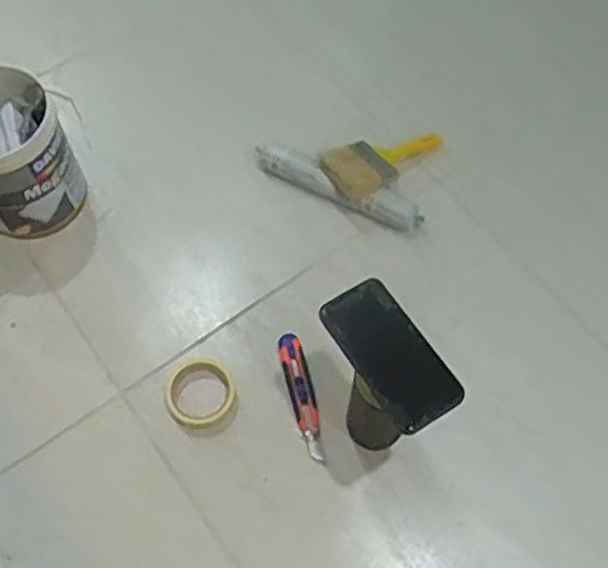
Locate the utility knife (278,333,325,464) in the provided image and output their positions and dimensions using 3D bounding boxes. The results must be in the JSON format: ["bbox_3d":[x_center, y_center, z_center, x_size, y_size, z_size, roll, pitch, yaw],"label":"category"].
[{"bbox_3d":[-0.001,0.157,0.986,0.036,0.020,0.182,-13,65,-7],"label":"utility knife"}]

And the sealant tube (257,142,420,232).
[{"bbox_3d":[0.049,-0.161,1.097,0.292,0.039,0.057,26,67,11],"label":"sealant tube"}]

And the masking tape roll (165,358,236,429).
[{"bbox_3d":[-0.144,0.152,0.977,0.093,0.022,0.092,0,64,-1],"label":"masking tape roll"}]

